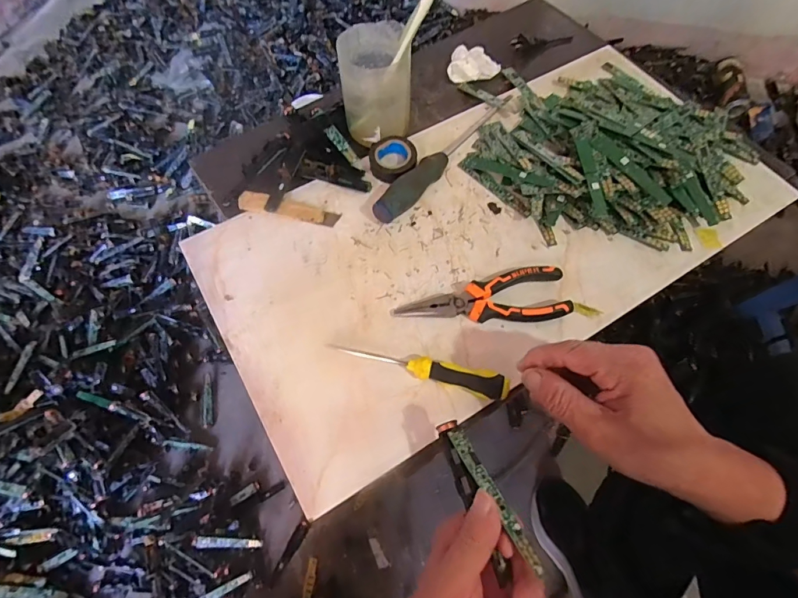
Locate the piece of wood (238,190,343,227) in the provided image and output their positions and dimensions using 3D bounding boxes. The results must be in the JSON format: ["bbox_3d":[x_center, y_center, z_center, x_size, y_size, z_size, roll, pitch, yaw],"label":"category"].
[{"bbox_3d":[-0.119,-0.096,0.448,0.109,0.008,0.023,13,64,6],"label":"piece of wood"}]

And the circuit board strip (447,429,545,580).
[{"bbox_3d":[0.062,0.129,0.277,0.011,0.006,0.094,-25,54,-12],"label":"circuit board strip"}]

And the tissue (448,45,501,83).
[{"bbox_3d":[0.098,-0.315,0.556,0.069,0.023,0.057,-16,65,-8],"label":"tissue"}]

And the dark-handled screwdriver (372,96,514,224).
[{"bbox_3d":[0.054,-0.167,0.469,0.026,0.030,0.247,33,68,15],"label":"dark-handled screwdriver"}]

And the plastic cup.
[{"bbox_3d":[-0.025,-0.236,0.456,0.072,0.100,0.077,0,64,0],"label":"plastic cup"}]

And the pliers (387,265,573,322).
[{"bbox_3d":[0.077,0.002,0.387,0.159,0.012,0.050,-6,64,-4],"label":"pliers"}]

